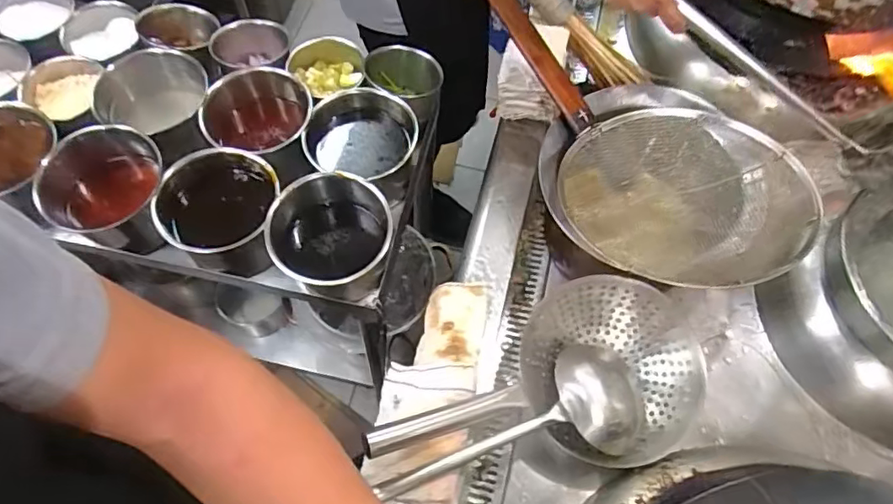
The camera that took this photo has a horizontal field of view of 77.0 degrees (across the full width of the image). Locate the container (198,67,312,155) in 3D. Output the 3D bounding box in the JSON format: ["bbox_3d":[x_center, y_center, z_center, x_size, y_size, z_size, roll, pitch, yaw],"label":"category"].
[{"bbox_3d":[-0.277,-0.183,0.850,0.152,0.122,0.152,-14,66,-10],"label":"container"}]

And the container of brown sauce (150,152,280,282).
[{"bbox_3d":[-0.301,-0.051,0.775,0.155,0.118,0.156,1,64,-3],"label":"container of brown sauce"}]

